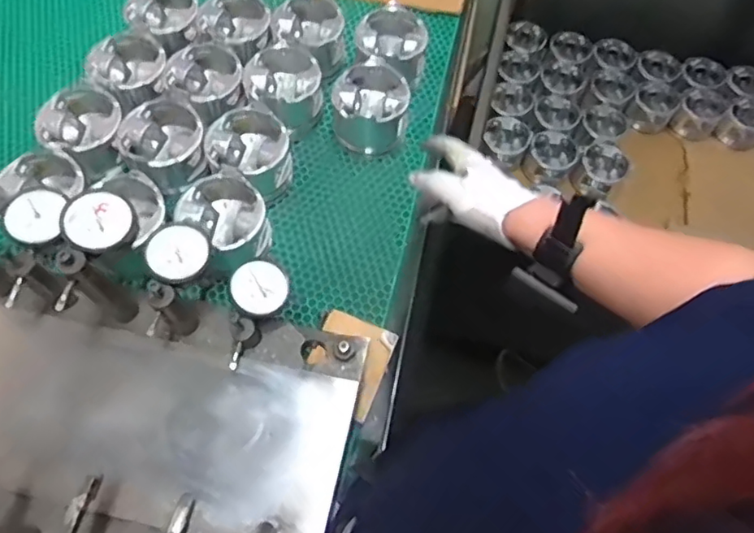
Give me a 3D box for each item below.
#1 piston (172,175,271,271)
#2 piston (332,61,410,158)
[{"bbox_3d":[-0.175,-0.048,0.663,0.099,0.086,0.091,1,64,-2],"label":"piston"},{"bbox_3d":[-0.008,-0.205,0.752,0.101,0.079,0.099,0,64,-3],"label":"piston"}]

